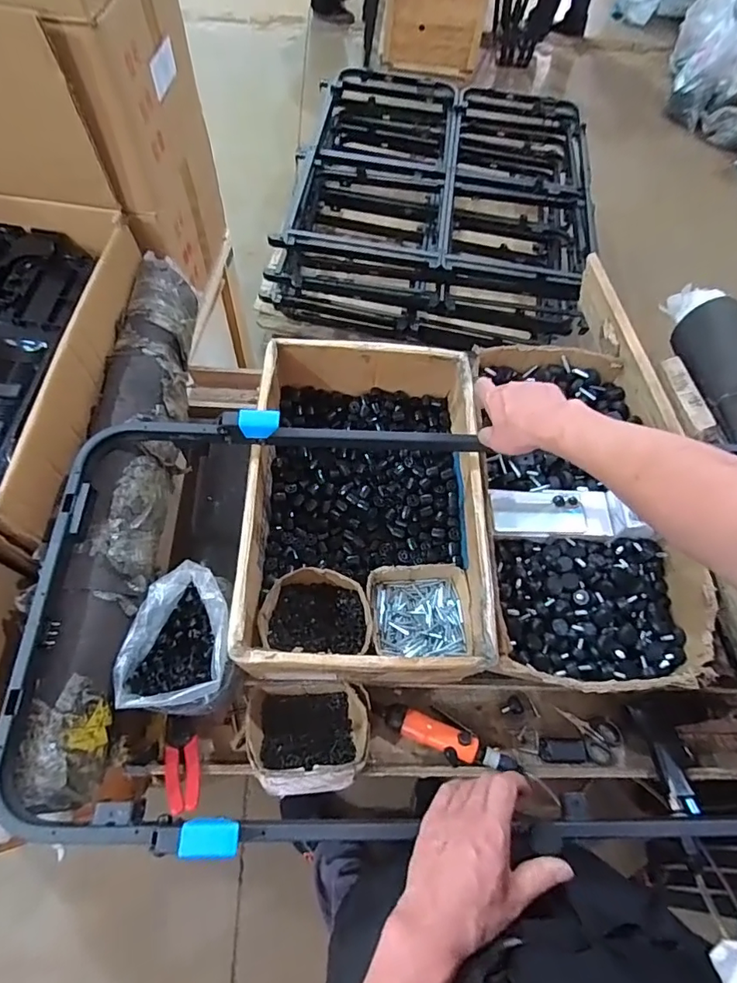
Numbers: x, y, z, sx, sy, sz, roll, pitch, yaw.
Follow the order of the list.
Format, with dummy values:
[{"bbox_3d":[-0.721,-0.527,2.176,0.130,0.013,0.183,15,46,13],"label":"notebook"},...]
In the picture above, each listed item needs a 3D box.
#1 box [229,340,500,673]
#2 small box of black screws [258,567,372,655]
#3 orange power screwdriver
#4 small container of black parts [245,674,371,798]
[{"bbox_3d":[-0.001,0.003,0.803,0.354,0.161,0.562,2,64,-3],"label":"box"},{"bbox_3d":[-0.078,0.186,0.758,0.157,0.050,0.129,3,64,-2],"label":"small box of black screws"},{"bbox_3d":[0.124,0.377,0.756,0.210,0.042,0.061,26,65,9],"label":"orange power screwdriver"},{"bbox_3d":[-0.087,0.350,0.713,0.174,0.086,0.140,0,64,-4],"label":"small container of black parts"}]

